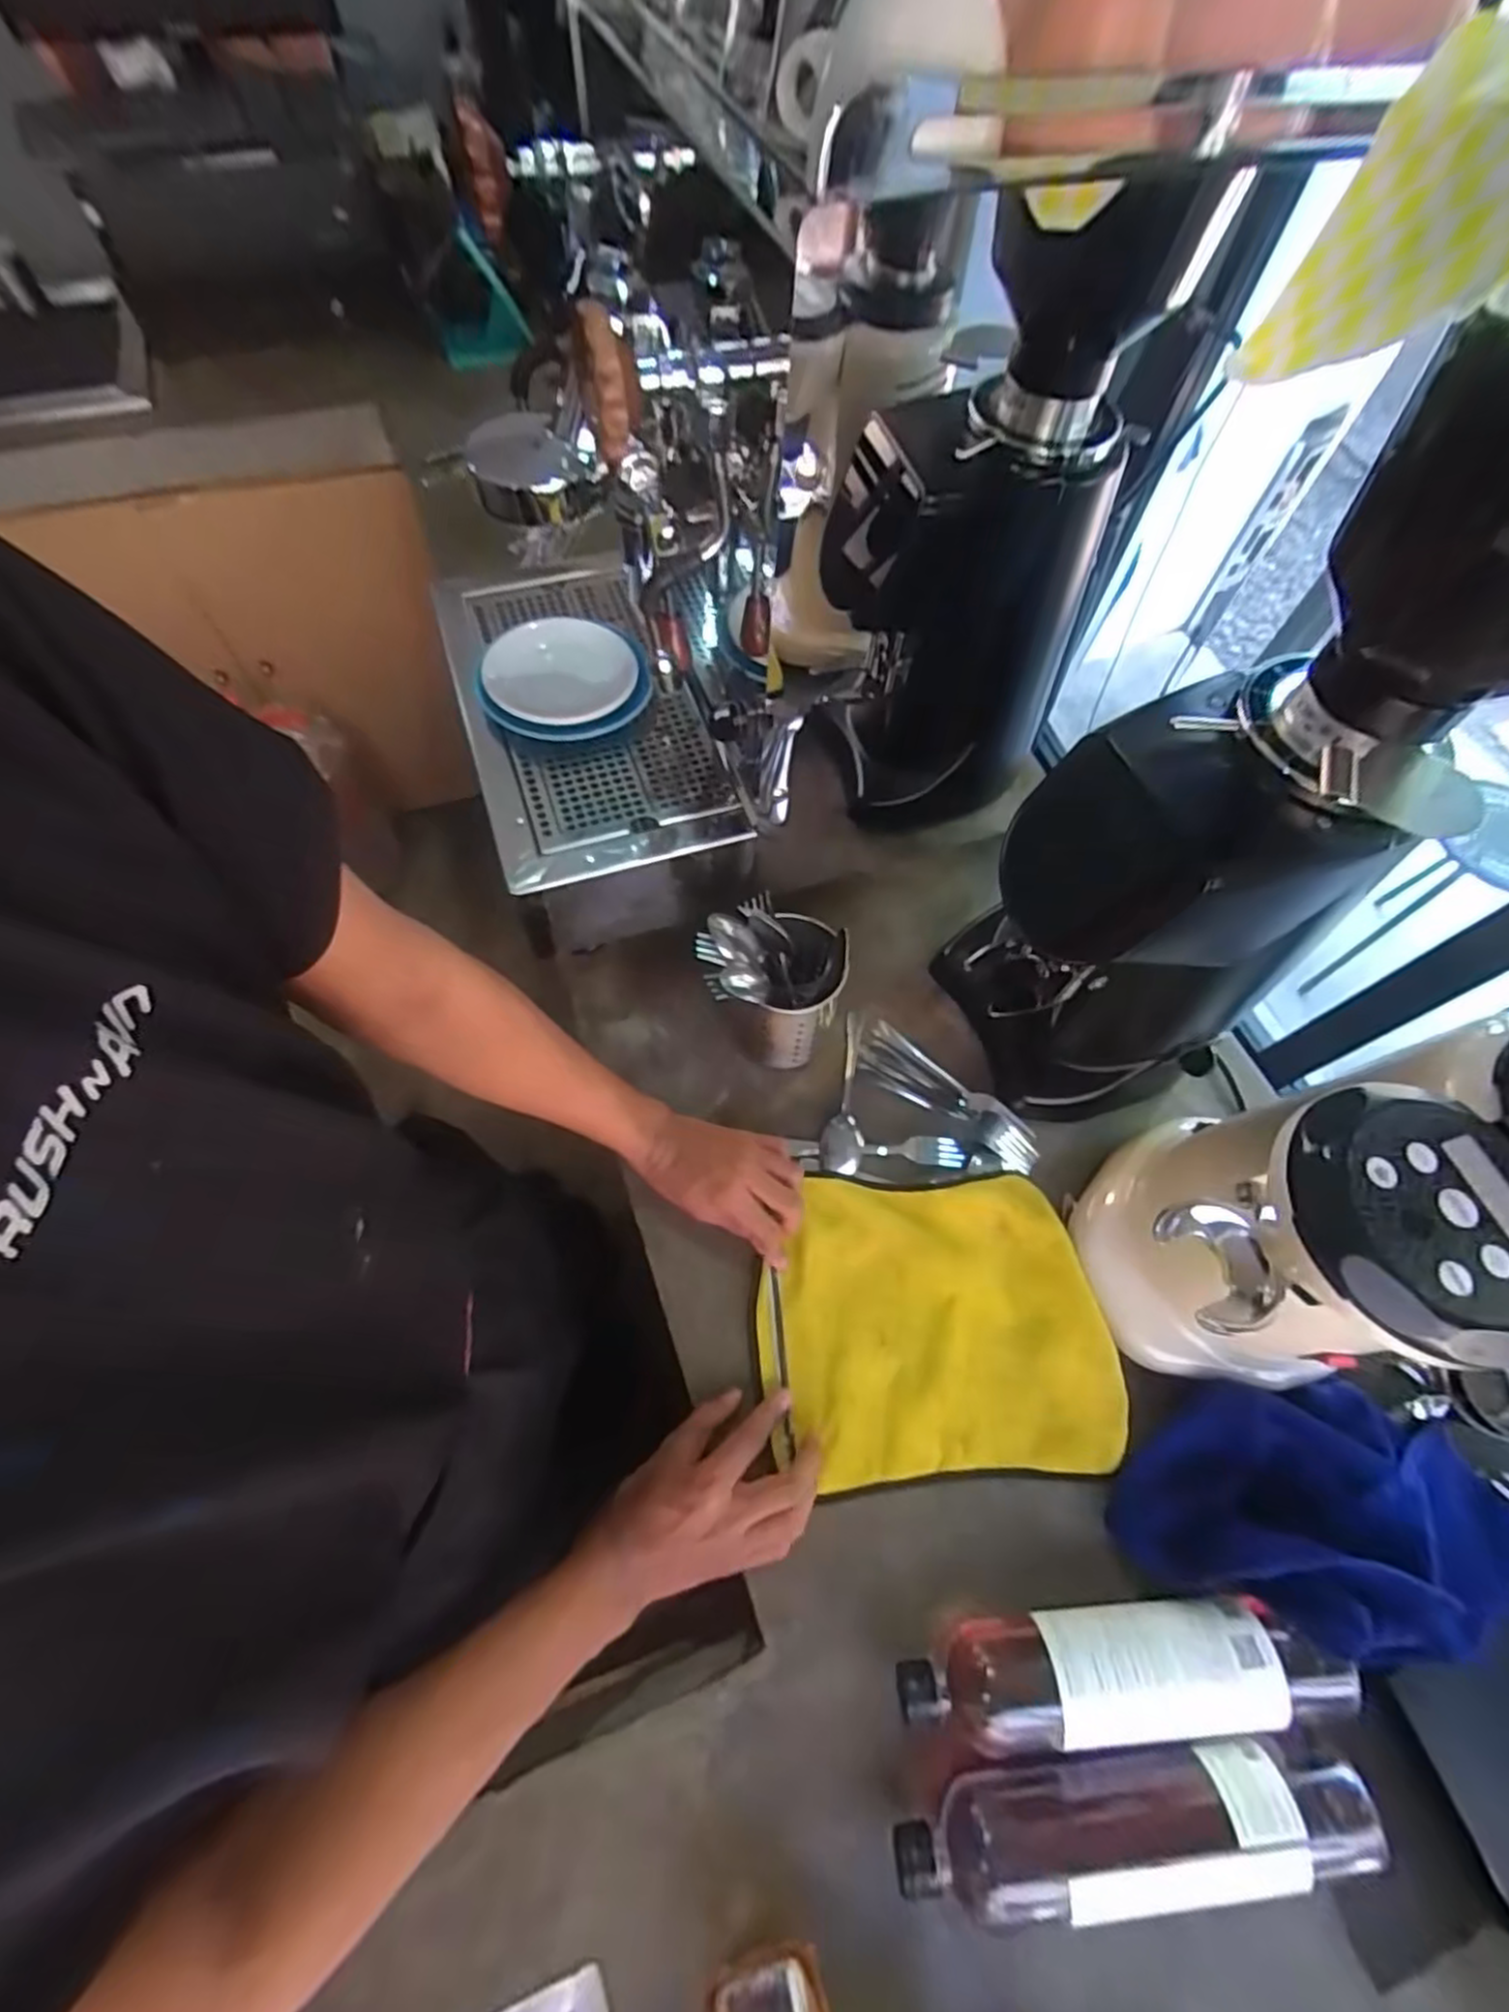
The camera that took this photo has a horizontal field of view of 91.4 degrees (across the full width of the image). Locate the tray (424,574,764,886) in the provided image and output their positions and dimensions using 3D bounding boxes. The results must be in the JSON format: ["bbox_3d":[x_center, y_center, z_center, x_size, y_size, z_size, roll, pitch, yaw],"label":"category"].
[{"bbox_3d":[-0.166,-0.283,0.676,0.204,0.047,0.391,-17,65,-11],"label":"tray"}]

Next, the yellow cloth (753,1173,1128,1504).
[{"bbox_3d":[0.140,0.250,0.590,0.267,0.010,0.220,-5,65,-1],"label":"yellow cloth"}]

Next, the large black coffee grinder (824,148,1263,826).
[{"bbox_3d":[0.180,-0.393,0.645,0.183,0.490,0.195,0,65,1],"label":"large black coffee grinder"}]

